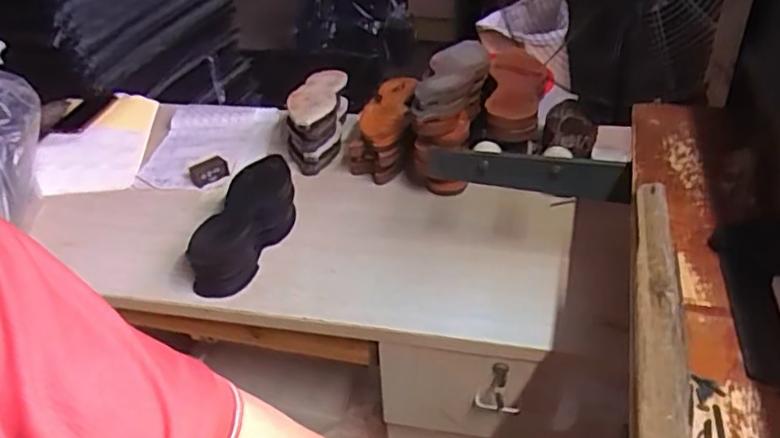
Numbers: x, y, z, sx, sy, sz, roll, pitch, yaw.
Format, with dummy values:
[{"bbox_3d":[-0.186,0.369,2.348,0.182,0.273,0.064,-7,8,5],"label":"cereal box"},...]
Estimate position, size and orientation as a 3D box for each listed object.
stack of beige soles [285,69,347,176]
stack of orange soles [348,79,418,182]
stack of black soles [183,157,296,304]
[{"bbox_3d":[-0.158,-0.210,1.351,0.107,0.123,0.247,0,34,6],"label":"stack of beige soles"},{"bbox_3d":[-0.013,-0.206,1.326,0.113,0.107,0.275,5,47,13],"label":"stack of orange soles"},{"bbox_3d":[-0.234,-0.005,1.085,0.103,0.083,0.321,5,35,12],"label":"stack of black soles"}]

